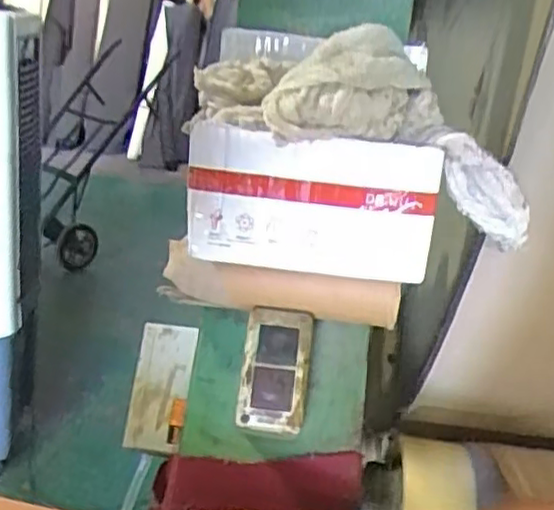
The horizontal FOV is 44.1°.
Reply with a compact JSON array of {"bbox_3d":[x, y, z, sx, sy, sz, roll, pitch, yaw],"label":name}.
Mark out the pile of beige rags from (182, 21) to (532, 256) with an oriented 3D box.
[{"bbox_3d":[0.064,-0.079,0.411,0.229,0.095,0.098,24,21,-5],"label":"pile of beige rags"}]

